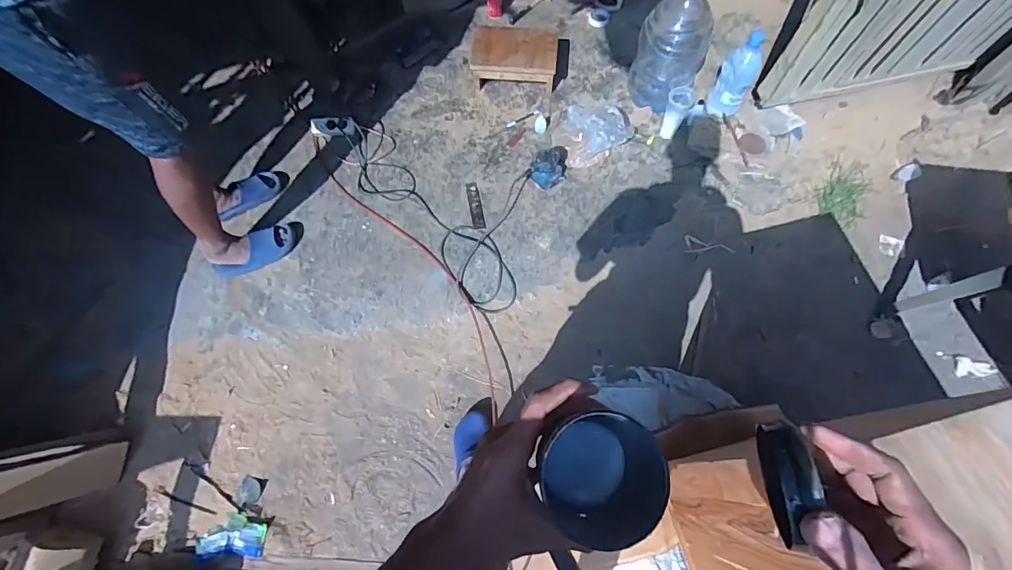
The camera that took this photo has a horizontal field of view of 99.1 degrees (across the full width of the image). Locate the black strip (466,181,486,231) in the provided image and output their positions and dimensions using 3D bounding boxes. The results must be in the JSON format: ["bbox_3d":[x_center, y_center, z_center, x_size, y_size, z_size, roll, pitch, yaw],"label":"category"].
[{"bbox_3d":[-0.109,-0.282,1.520,0.044,0.009,0.193,-7,67,-12],"label":"black strip"}]

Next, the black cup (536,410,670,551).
[{"bbox_3d":[0.064,0.140,0.322,0.082,0.088,0.075,0,72,-1],"label":"black cup"}]

